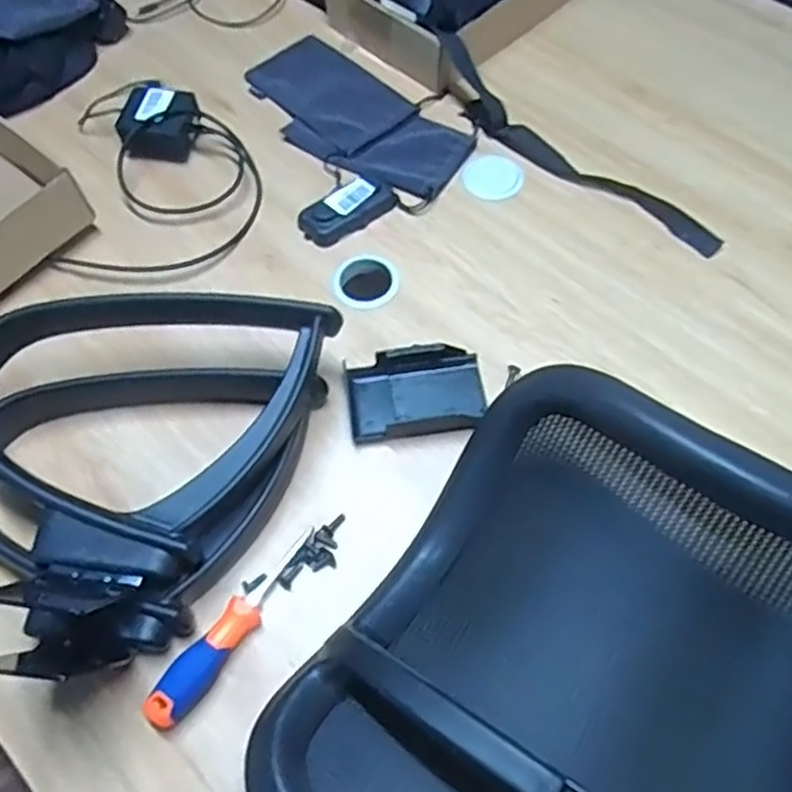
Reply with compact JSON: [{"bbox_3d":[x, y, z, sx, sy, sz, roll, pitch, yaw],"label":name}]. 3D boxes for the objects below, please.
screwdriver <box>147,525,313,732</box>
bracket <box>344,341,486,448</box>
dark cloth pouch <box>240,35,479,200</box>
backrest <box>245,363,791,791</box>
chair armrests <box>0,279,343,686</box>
[{"bbox_3d":[-0.127,0.178,0.566,0.028,0.025,0.180,32,66,18],"label":"screwdriver"},{"bbox_3d":[0.019,-0.002,0.658,0.127,0.035,0.090,-7,61,-3],"label":"bracket"},{"bbox_3d":[-0.057,-0.334,0.853,0.134,0.013,0.306,-41,68,-20],"label":"dark cloth pouch"},{"bbox_3d":[0.155,0.208,0.499,0.393,0.154,0.369,27,65,15],"label":"backrest"},{"bbox_3d":[-0.235,0.044,0.595,0.268,0.100,0.320,17,62,10],"label":"chair armrests"}]

